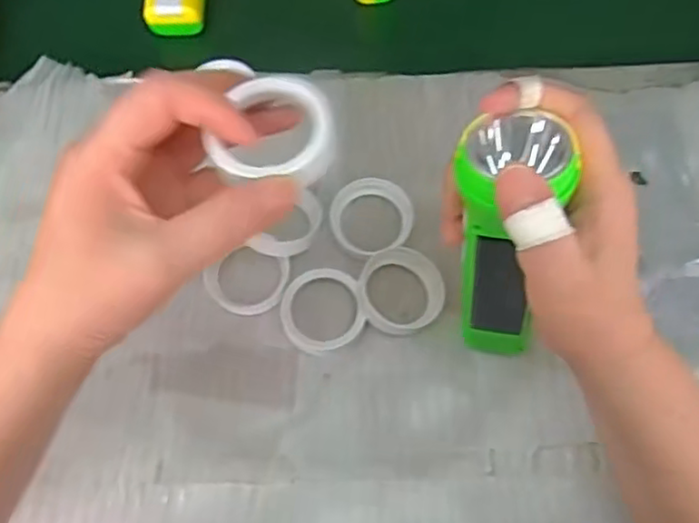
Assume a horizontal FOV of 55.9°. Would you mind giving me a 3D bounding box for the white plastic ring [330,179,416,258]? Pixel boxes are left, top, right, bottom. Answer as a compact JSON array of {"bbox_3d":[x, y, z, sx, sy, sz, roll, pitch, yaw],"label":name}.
[{"bbox_3d":[0.014,-0.030,0.432,0.053,0.010,0.049,-1,68,2],"label":"white plastic ring"}]

